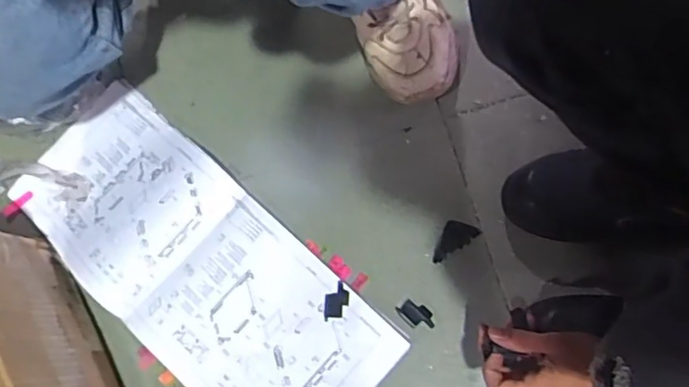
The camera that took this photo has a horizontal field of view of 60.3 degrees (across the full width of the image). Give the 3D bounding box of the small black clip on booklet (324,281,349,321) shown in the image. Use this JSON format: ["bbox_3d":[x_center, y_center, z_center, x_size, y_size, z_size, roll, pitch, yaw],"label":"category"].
[{"bbox_3d":[-0.009,0.126,0.695,0.027,0.007,0.047,5,75,10],"label":"small black clip on booklet"}]

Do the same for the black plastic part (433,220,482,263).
[{"bbox_3d":[0.127,0.053,0.709,0.064,0.008,0.034,-35,73,-2],"label":"black plastic part"}]

